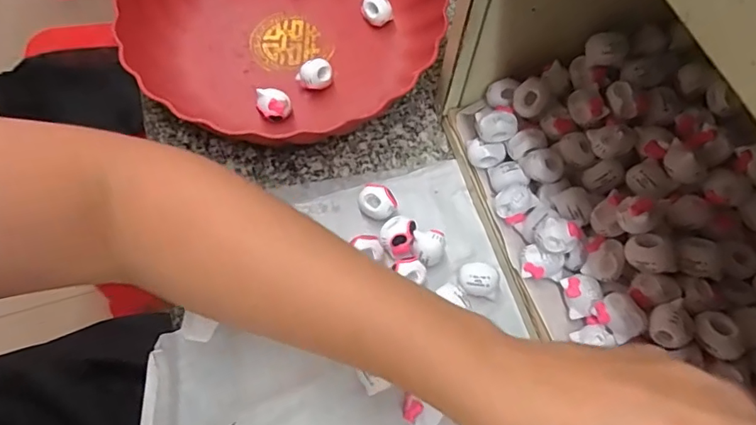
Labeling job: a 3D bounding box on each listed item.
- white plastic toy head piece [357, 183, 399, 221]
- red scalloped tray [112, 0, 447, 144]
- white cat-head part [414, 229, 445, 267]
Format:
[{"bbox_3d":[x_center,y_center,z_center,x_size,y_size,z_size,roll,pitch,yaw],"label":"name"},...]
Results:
[{"bbox_3d":[0.000,-0.006,0.339,0.026,0.023,0.021,9,64,2],"label":"white plastic toy head piece"},{"bbox_3d":[-0.070,-0.154,0.393,0.236,0.045,0.239,36,68,15],"label":"red scalloped tray"},{"bbox_3d":[0.035,0.026,0.324,0.022,0.025,0.021,-7,65,-5],"label":"white cat-head part"}]

